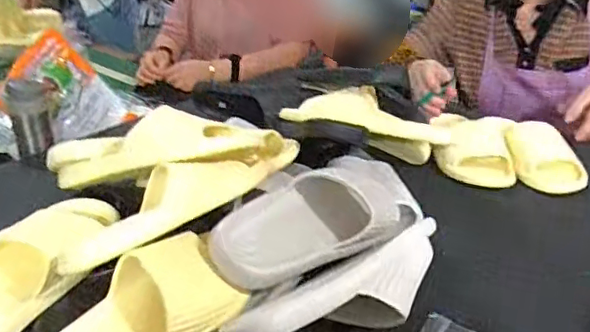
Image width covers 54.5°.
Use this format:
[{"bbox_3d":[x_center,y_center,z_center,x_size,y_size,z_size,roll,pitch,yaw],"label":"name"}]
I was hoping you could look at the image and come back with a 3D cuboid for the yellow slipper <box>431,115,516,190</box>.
[{"bbox_3d":[0.292,-0.043,0.950,0.119,0.065,0.205,5,27,10],"label":"yellow slipper"}]

